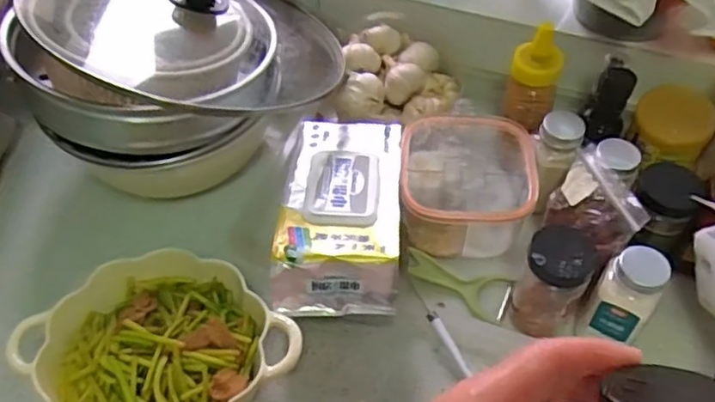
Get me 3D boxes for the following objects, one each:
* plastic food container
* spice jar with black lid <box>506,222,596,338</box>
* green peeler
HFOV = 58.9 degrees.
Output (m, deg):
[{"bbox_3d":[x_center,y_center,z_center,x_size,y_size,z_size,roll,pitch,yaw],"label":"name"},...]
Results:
[{"bbox_3d":[0.115,-0.019,0.687,0.133,0.089,0.147,4,52,3],"label":"plastic food container"},{"bbox_3d":[0.186,0.075,0.600,0.060,0.111,0.066,0,52,0],"label":"spice jar with black lid"},{"bbox_3d":[0.102,0.085,0.647,0.109,0.016,0.051,15,53,11],"label":"green peeler"}]

